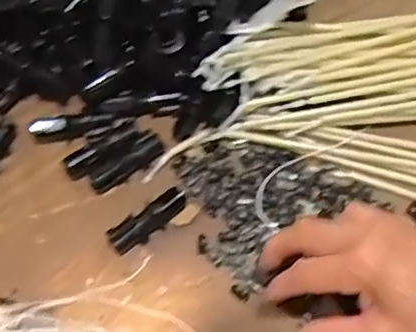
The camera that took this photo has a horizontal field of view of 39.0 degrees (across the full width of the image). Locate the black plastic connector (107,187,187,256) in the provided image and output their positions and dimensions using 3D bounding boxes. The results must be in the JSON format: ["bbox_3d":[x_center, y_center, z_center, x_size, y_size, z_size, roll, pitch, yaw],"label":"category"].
[{"bbox_3d":[-0.046,0.042,0.454,0.065,0.021,0.021,-36,72,-14],"label":"black plastic connector"}]

